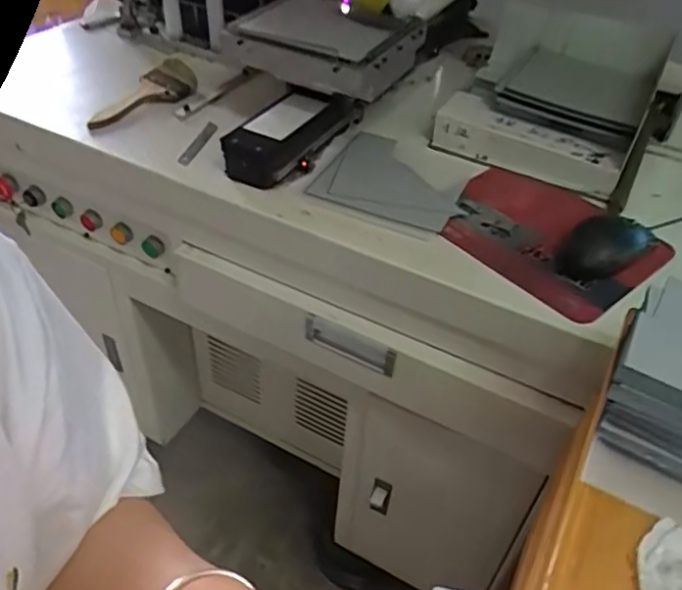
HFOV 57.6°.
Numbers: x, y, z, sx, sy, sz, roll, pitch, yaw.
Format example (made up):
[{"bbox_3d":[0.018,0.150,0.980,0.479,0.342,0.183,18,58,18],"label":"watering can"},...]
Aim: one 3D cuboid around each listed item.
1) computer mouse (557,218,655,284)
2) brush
[{"bbox_3d":[0.259,-0.047,0.608,0.093,0.034,0.057,-26,50,-28],"label":"computer mouse"},{"bbox_3d":[-0.261,-0.257,0.800,0.153,0.040,0.061,-27,51,-29],"label":"brush"}]

